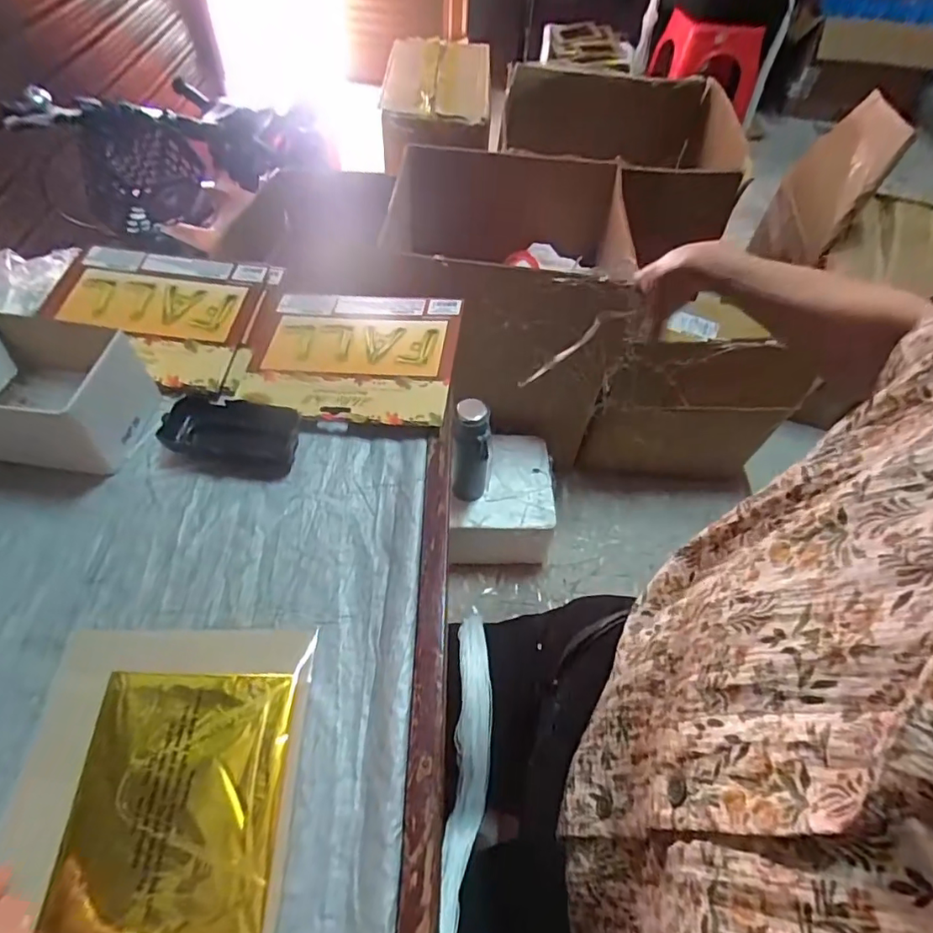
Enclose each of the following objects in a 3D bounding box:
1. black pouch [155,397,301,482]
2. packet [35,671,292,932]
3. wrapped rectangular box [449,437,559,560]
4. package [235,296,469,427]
[{"bbox_3d":[-0.200,-0.025,0.456,0.108,0.023,0.065,5,54,3],"label":"black pouch"},{"bbox_3d":[-0.168,0.192,0.312,0.112,0.011,0.137,-3,54,-3],"label":"packet"},{"bbox_3d":[0.070,0.085,1.168,0.212,0.187,0.225,1,54,-3],"label":"wrapped rectangular box"},{"bbox_3d":[-0.110,-0.108,0.505,0.194,0.019,0.156,6,54,3],"label":"package"}]

